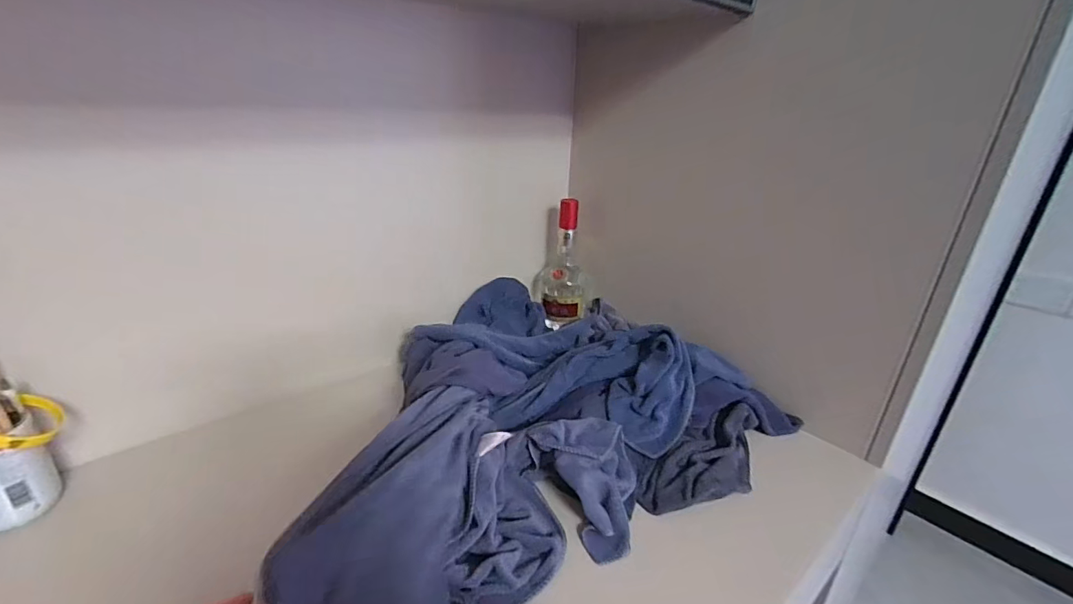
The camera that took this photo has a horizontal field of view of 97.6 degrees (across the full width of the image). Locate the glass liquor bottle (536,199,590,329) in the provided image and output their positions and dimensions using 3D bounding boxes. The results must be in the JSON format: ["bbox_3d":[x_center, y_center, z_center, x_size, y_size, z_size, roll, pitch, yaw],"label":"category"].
[{"bbox_3d":[0.057,-0.072,0.883,0.109,0.222,0.105,0,24,-6],"label":"glass liquor bottle"}]

